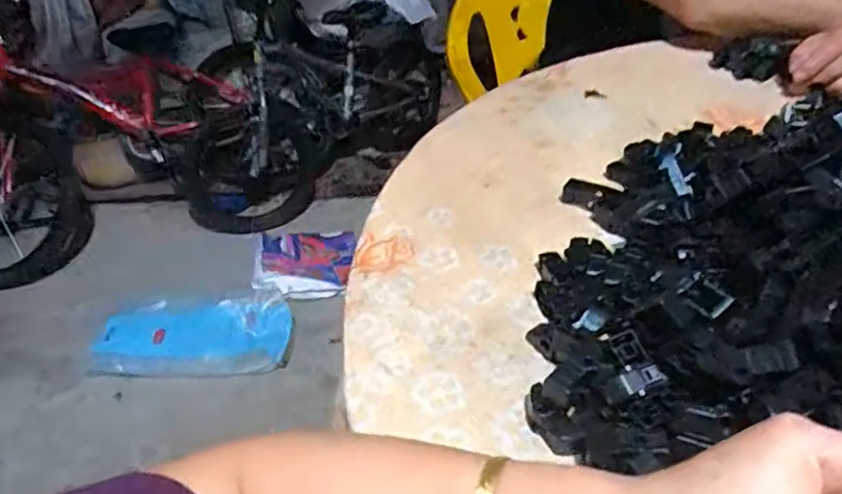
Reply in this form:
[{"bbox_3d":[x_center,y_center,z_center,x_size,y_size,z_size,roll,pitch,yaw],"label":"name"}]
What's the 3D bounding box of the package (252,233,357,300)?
[{"bbox_3d":[-0.313,0.025,1.696,0.230,0.063,0.266,-4,37,-1],"label":"package"}]

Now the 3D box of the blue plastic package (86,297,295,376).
[{"bbox_3d":[-0.526,0.214,1.505,0.441,0.068,0.208,-6,37,-5],"label":"blue plastic package"}]

